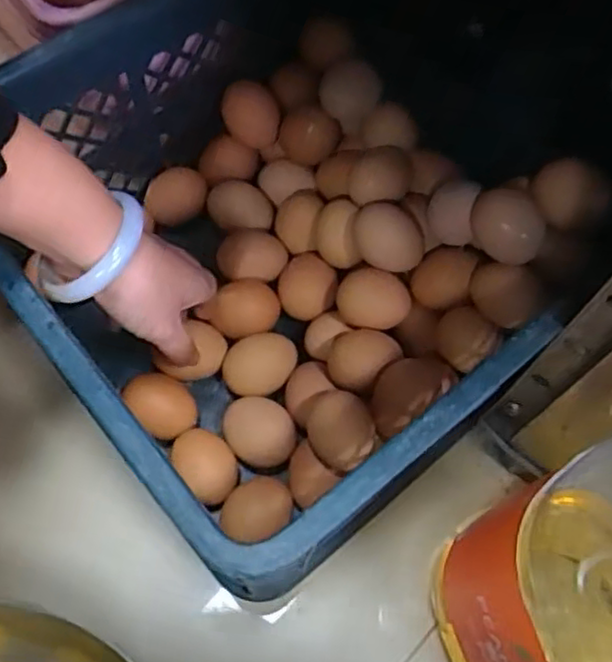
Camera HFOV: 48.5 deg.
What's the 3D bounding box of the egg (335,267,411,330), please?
[{"bbox_3d":[0.046,-0.018,0.478,0.049,0.038,0.038,16,65,5],"label":"egg"}]

